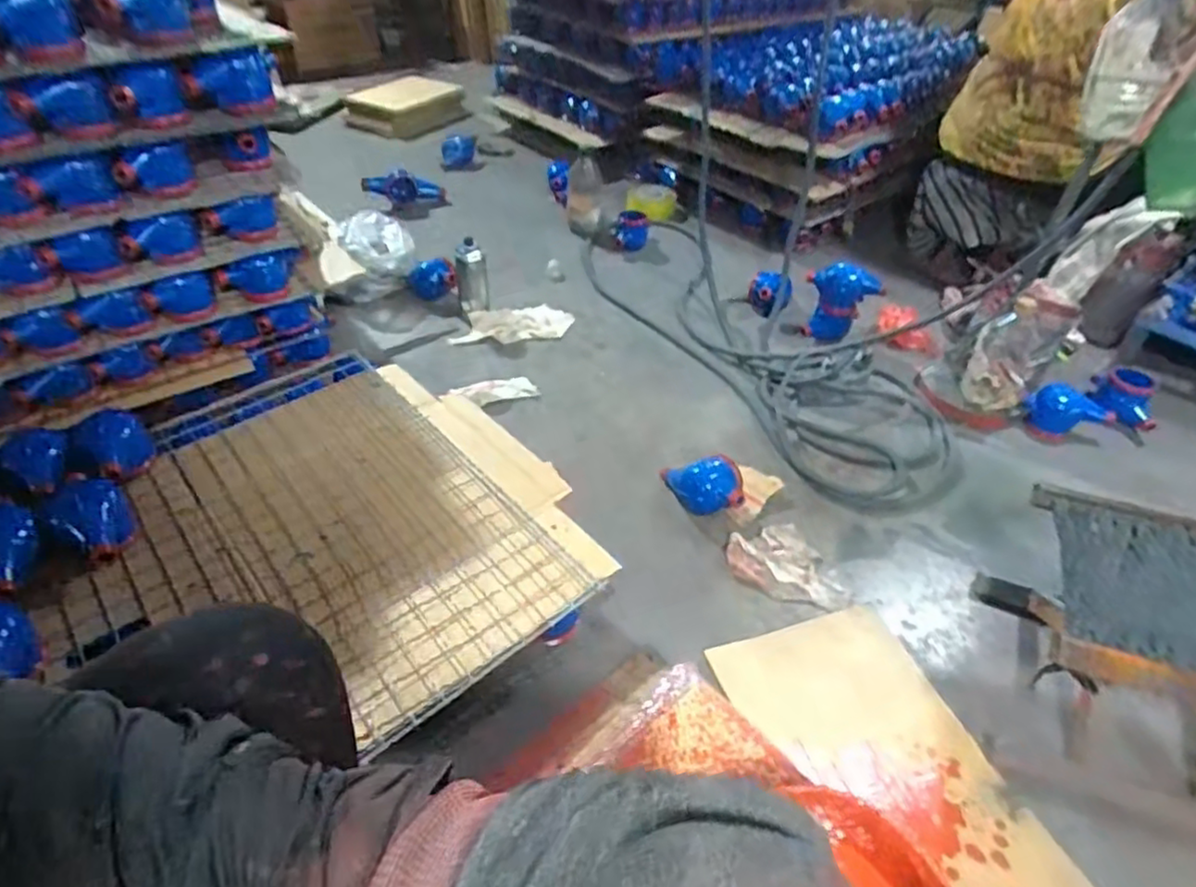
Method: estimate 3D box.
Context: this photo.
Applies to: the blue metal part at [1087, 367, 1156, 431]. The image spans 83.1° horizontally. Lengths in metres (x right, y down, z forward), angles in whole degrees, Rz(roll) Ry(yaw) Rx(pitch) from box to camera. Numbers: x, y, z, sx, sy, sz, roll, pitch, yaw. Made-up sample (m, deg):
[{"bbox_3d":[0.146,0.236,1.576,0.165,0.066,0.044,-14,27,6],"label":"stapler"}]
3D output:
[{"bbox_3d":[1.006,-0.088,1.279,0.113,0.084,0.077,17,43,15],"label":"blue metal part"}]

